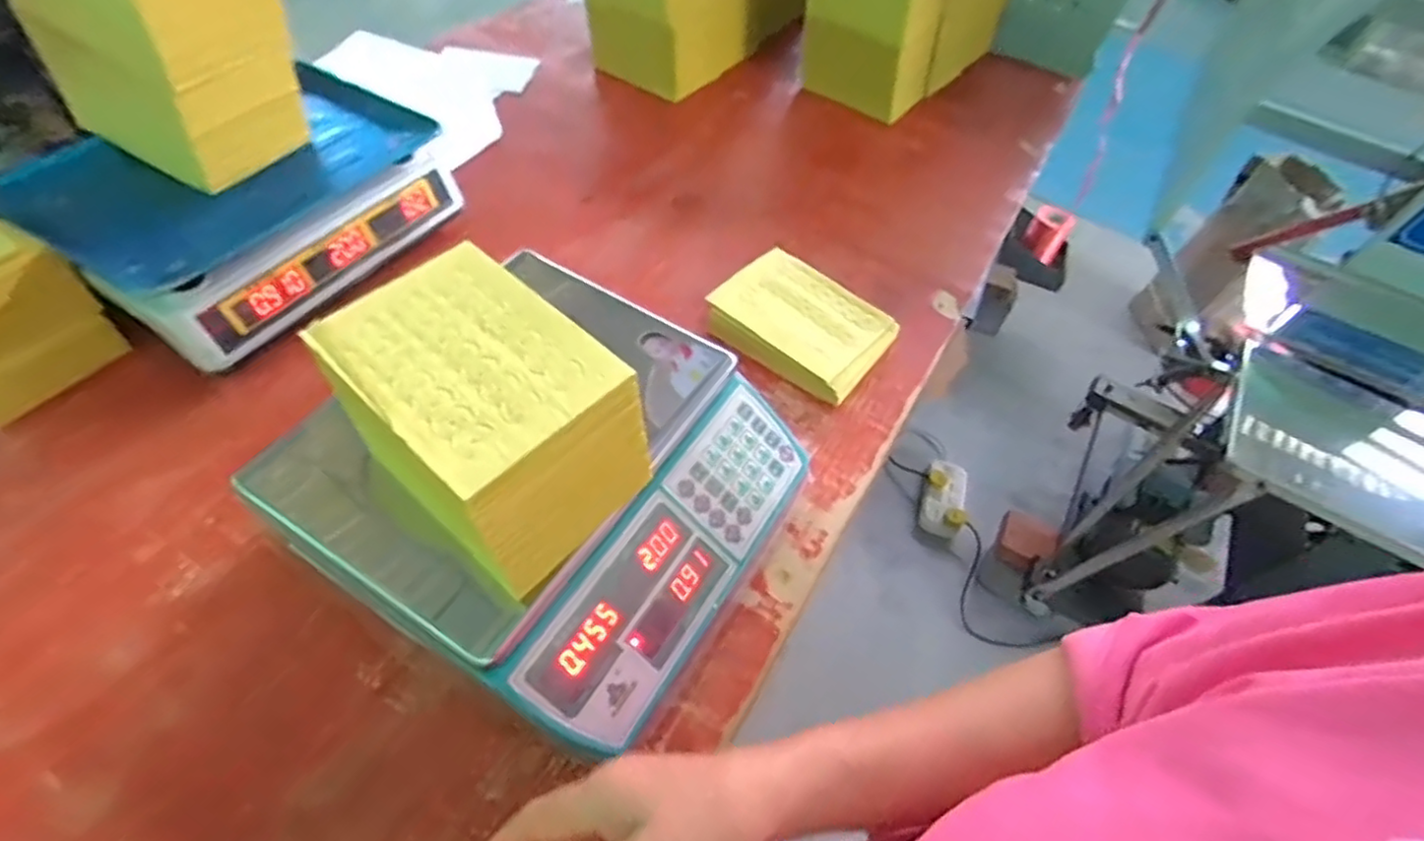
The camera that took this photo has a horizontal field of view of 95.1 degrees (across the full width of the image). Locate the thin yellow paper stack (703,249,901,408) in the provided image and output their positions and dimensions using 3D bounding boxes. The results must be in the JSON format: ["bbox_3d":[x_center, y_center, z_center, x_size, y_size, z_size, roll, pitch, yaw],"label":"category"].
[{"bbox_3d":[0.093,-0.103,0.687,0.175,0.035,0.129,35,58,18],"label":"thin yellow paper stack"}]

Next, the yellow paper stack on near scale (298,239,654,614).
[{"bbox_3d":[-0.142,-0.002,0.407,0.179,0.100,0.130,38,59,19],"label":"yellow paper stack on near scale"}]

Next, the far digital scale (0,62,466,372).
[{"bbox_3d":[-0.457,-0.224,0.653,0.240,0.089,0.326,29,56,14],"label":"far digital scale"}]

